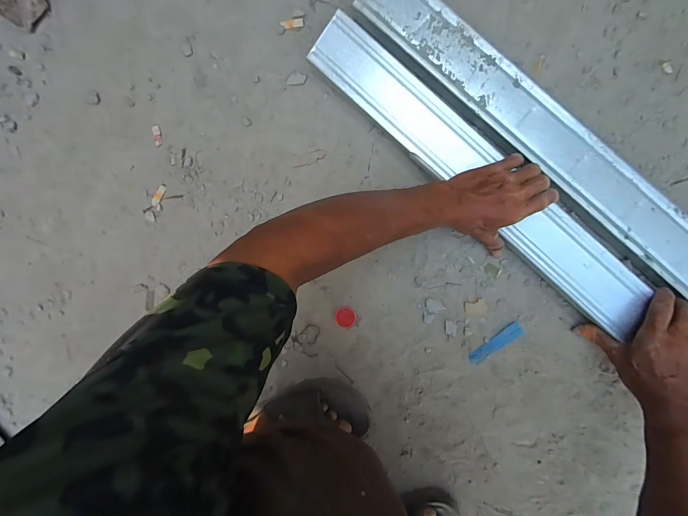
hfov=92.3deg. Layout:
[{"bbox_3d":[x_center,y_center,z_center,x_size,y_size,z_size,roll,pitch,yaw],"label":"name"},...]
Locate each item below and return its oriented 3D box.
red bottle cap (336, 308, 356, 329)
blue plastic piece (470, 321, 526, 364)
[{"bbox_3d":[0.003,0.094,0.517,0.030,0.004,0.032,1,97,7],"label":"red bottle cap"},{"bbox_3d":[0.229,0.130,0.496,0.087,0.006,0.025,-40,91,10],"label":"blue plastic piece"}]

